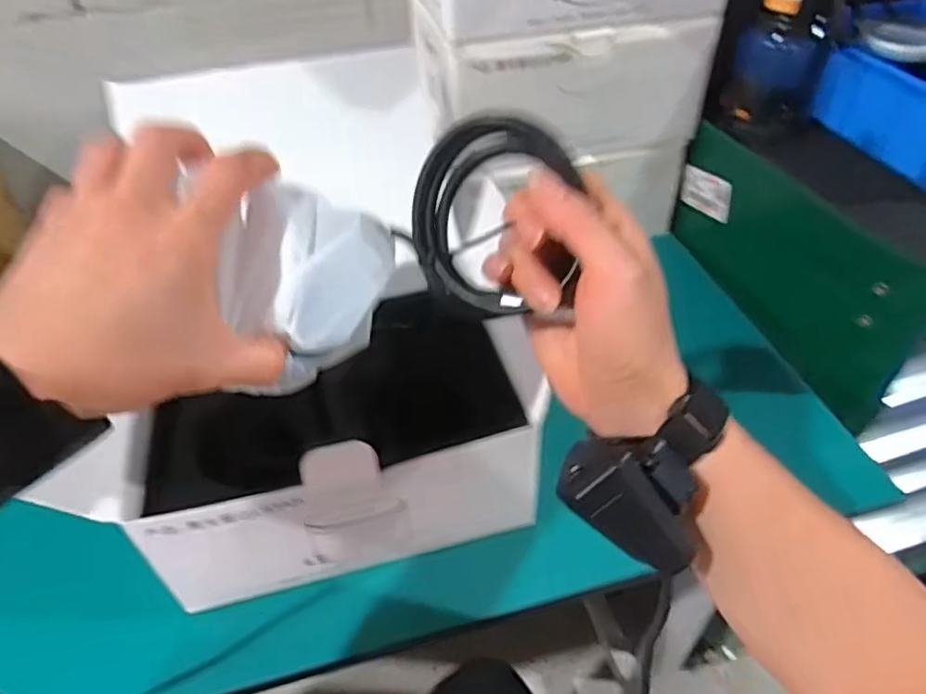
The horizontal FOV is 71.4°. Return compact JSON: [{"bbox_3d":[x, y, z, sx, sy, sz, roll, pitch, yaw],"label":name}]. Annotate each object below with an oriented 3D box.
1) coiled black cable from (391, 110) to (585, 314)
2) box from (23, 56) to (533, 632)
[{"bbox_3d":[0.013,-0.061,0.307,0.082,0.094,0.019,4,23,17],"label":"coiled black cable"},{"bbox_3d":[-0.123,-0.046,0.508,0.276,0.217,0.361,-7,45,-5],"label":"box"}]

